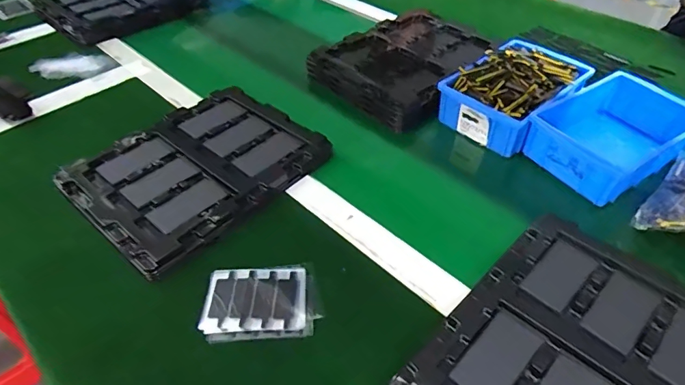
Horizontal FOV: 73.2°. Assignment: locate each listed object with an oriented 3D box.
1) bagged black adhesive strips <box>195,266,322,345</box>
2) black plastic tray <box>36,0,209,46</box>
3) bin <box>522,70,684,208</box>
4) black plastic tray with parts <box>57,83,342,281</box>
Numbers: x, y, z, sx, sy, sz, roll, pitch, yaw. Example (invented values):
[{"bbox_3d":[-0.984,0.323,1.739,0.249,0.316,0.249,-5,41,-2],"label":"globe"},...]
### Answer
[{"bbox_3d":[-0.082,0.110,0.466,0.112,0.009,0.076,-3,44,-2],"label":"bagged black adhesive strips"},{"bbox_3d":[-0.452,-0.391,0.950,0.181,0.045,0.282,32,53,29],"label":"black plastic tray"},{"bbox_3d":[0.359,-0.073,0.616,0.209,0.072,0.138,-25,49,-23],"label":"bin"},{"bbox_3d":[-0.185,-0.035,0.600,0.219,0.032,0.279,32,53,29],"label":"black plastic tray with parts"}]

